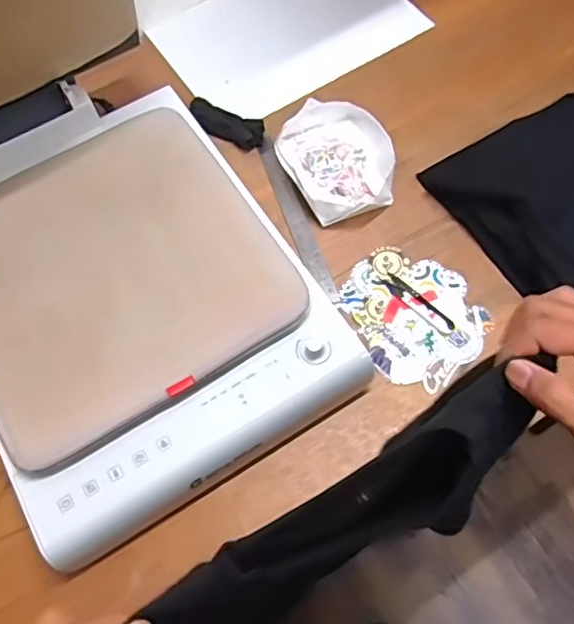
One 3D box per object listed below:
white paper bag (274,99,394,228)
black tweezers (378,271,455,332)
[{"bbox_3d":[0.079,-0.223,0.915,0.160,0.054,0.197,-28,67,-11],"label":"white paper bag"},{"bbox_3d":[0.174,-0.013,0.829,0.025,0.005,0.118,-42,70,-16],"label":"black tweezers"}]

